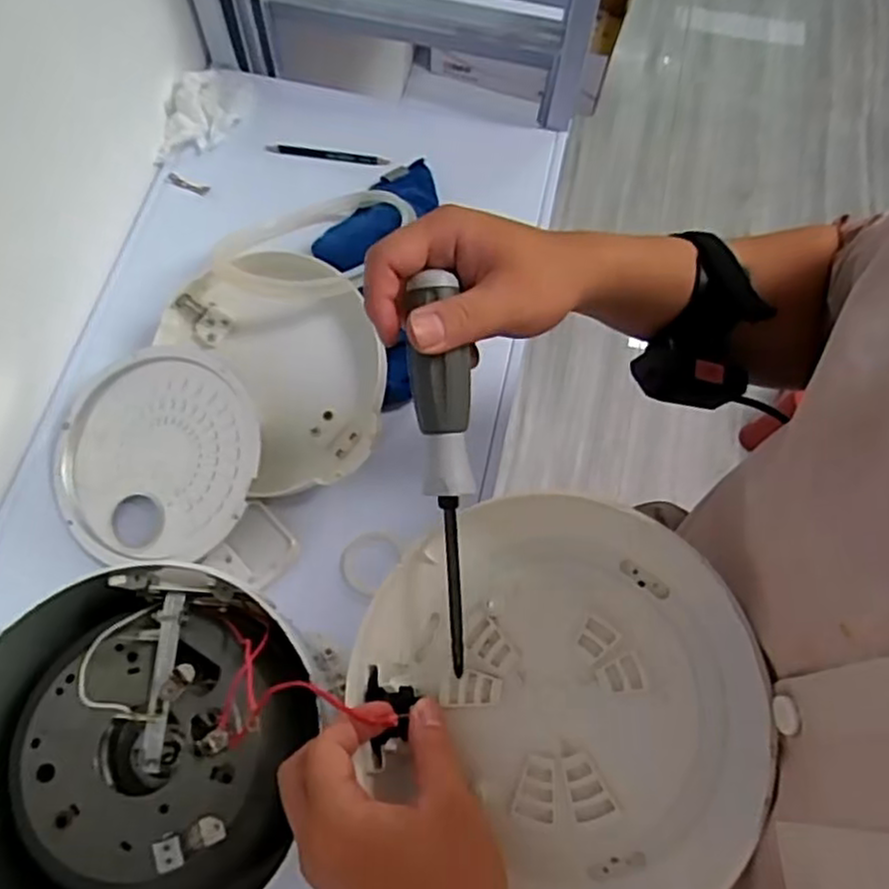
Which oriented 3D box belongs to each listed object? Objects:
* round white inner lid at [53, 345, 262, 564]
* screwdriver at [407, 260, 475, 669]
[{"bbox_3d":[-0.238,0.006,0.593,0.176,0.015,0.173,-2,80,11],"label":"round white inner lid"},{"bbox_3d":[0.002,0.015,0.372,0.029,0.025,0.201,-5,98,-4],"label":"screwdriver"}]

